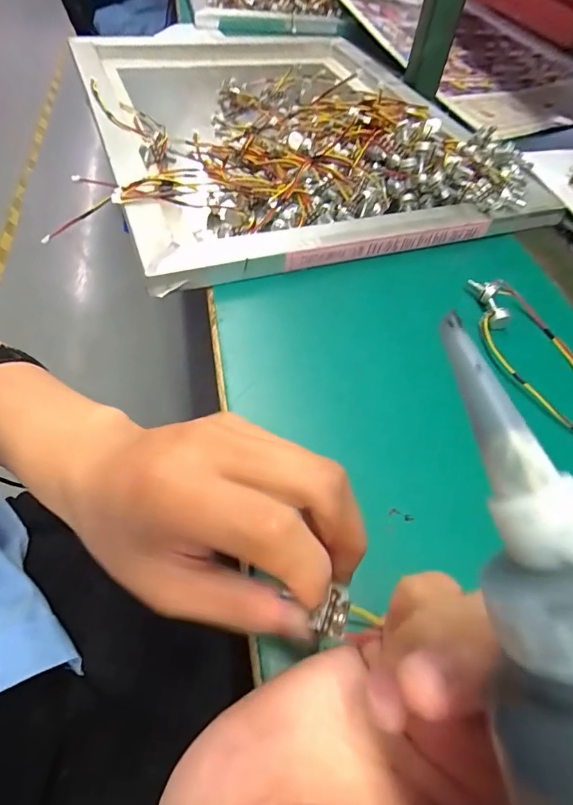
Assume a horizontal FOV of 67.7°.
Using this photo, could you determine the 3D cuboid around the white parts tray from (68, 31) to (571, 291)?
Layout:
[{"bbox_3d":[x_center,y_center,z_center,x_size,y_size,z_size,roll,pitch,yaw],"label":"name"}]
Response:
[{"bbox_3d":[-0.006,-0.339,0.496,0.405,0.060,0.530,-16,57,-16],"label":"white parts tray"}]

